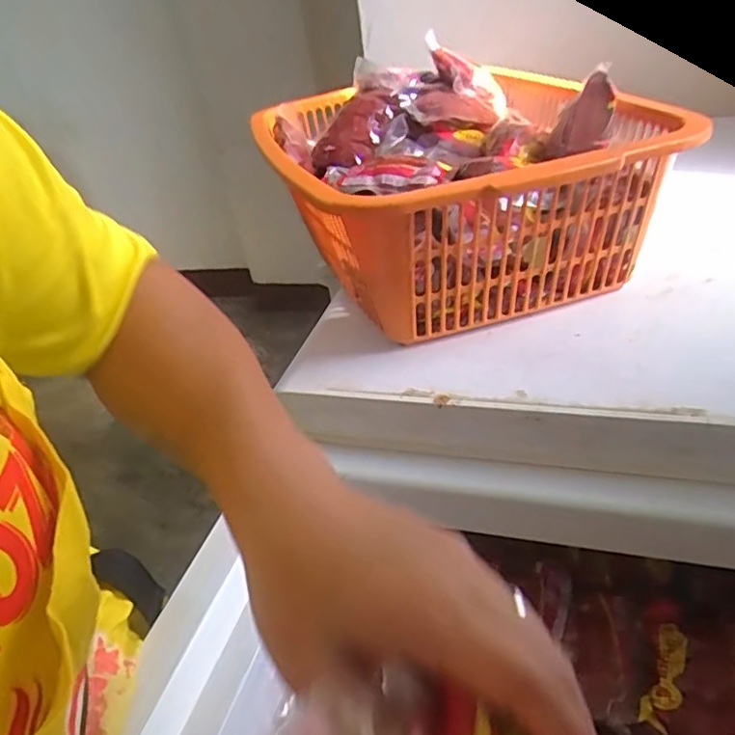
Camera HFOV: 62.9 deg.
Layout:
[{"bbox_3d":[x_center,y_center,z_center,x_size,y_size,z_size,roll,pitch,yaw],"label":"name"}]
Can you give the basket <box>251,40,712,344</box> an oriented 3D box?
[{"bbox_3d":[0.082,-0.231,0.721,0.392,0.190,0.513,-15,33,-12],"label":"basket"}]

